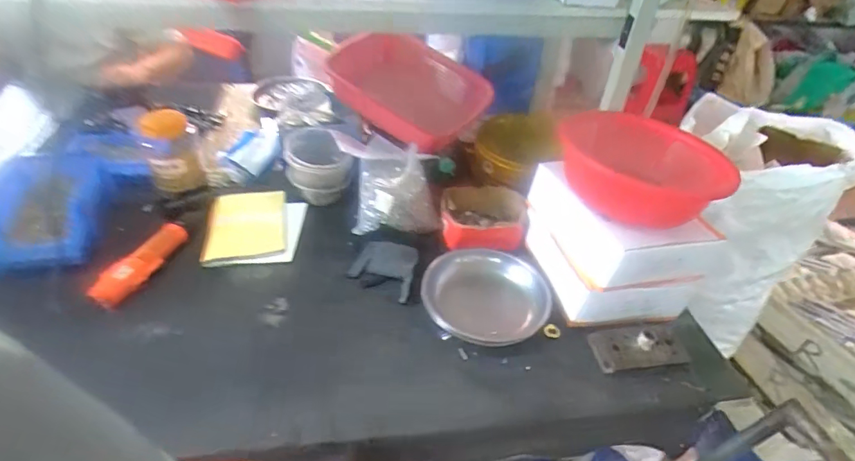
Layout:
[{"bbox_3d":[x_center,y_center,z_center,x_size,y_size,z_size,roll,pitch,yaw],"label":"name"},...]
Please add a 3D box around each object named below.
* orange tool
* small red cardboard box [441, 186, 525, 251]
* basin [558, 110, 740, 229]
[{"bbox_3d":[-0.475,0.052,0.778,0.047,0.052,0.169,10,31,13],"label":"orange tool"},{"bbox_3d":[0.110,-0.024,0.932,0.161,0.071,0.152,4,30,3],"label":"small red cardboard box"},{"bbox_3d":[0.354,-0.115,0.796,0.223,0.118,0.253,5,30,4],"label":"basin"}]

